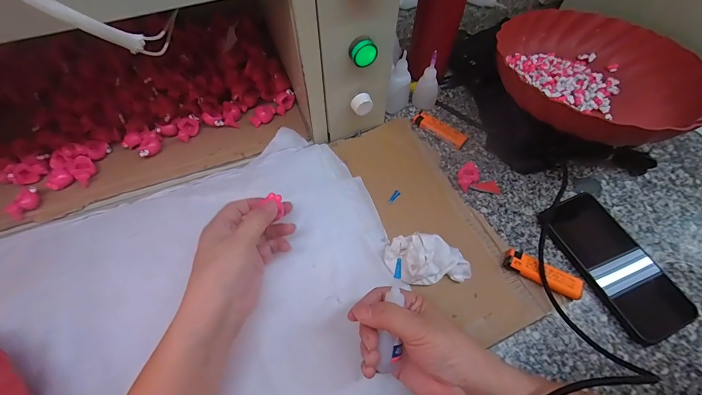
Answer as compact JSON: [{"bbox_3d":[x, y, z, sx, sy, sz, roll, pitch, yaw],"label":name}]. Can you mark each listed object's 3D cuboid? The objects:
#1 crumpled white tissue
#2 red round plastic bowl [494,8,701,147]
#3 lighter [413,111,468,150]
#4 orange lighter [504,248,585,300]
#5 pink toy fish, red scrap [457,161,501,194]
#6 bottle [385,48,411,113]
[{"bbox_3d":[0.084,0.068,0.345,0.090,0.042,0.045,2,60,-1],"label":"crumpled white tissue"},{"bbox_3d":[0.302,-0.156,0.413,0.239,0.079,0.236,0,60,0],"label":"red round plastic bowl"},{"bbox_3d":[0.130,-0.100,0.471,0.081,0.014,0.024,32,64,15],"label":"lighter"},{"bbox_3d":[0.216,0.086,0.363,0.082,0.016,0.026,28,63,13],"label":"orange lighter"},{"bbox_3d":[0.169,-0.021,0.420,0.057,0.023,0.032,23,62,11],"label":"pink toy fish, red scrap"},{"bbox_3d":[0.071,-0.163,0.465,0.031,0.084,0.027,15,61,6],"label":"bottle"}]

